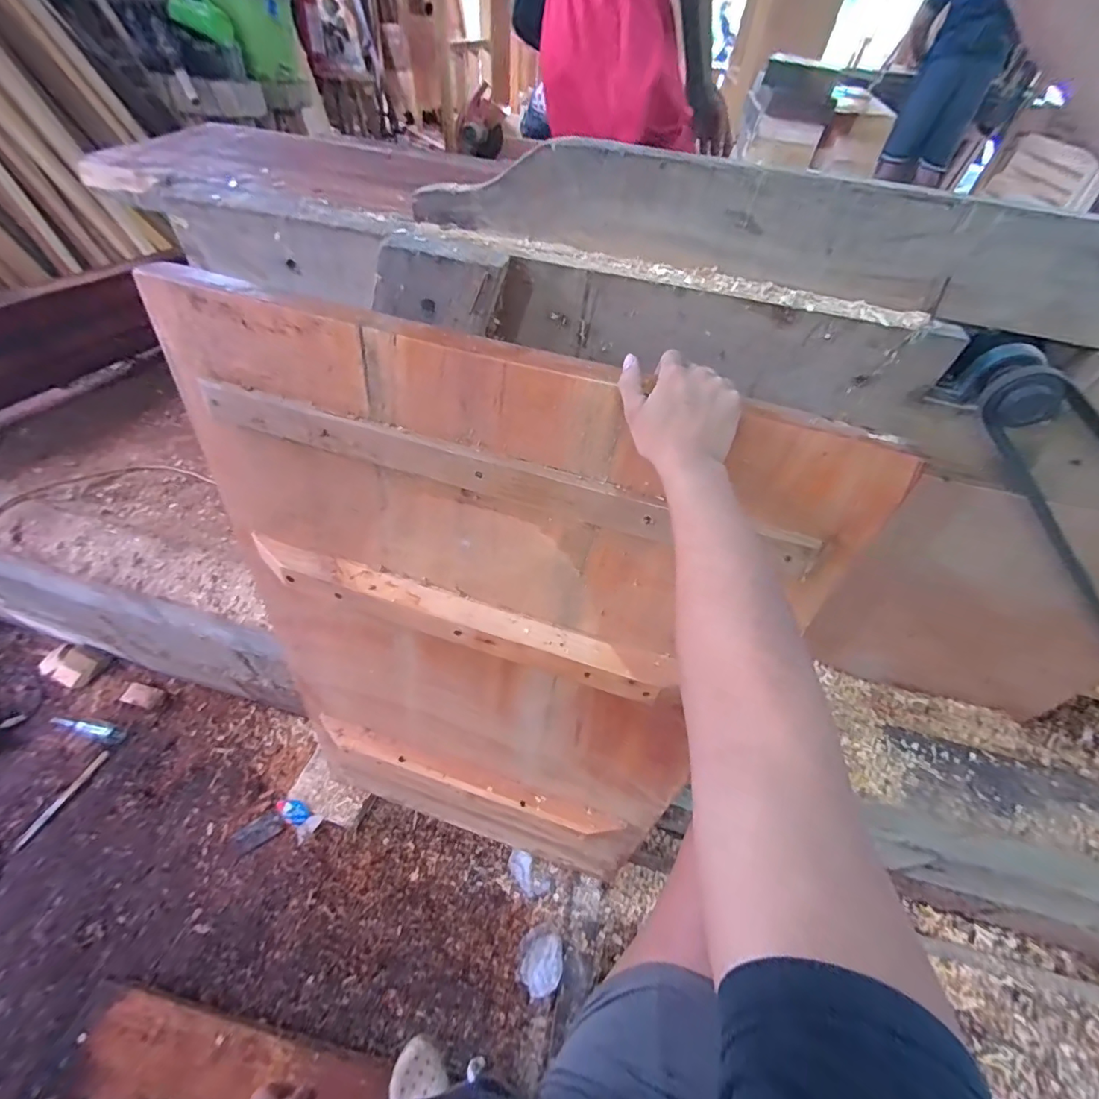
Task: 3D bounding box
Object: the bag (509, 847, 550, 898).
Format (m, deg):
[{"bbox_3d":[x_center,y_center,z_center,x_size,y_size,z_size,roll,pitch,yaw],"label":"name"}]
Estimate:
[{"bbox_3d":[-0.058,0.873,1.256,0.060,0.025,0.126,-34,60,-30],"label":"bag"}]

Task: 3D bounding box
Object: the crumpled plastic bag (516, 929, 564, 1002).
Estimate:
[{"bbox_3d":[-0.022,0.990,1.122,0.105,0.077,0.135,8,49,1],"label":"crumpled plastic bag"}]

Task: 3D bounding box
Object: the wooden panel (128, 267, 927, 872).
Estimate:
[{"bbox_3d":[-0.136,0.209,0.766,0.772,1.059,0.067,18,41,6],"label":"wooden panel"}]

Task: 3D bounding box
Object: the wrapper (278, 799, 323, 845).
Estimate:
[{"bbox_3d":[-0.693,0.727,1.286,0.132,0.049,0.078,35,54,22],"label":"wrapper"}]

